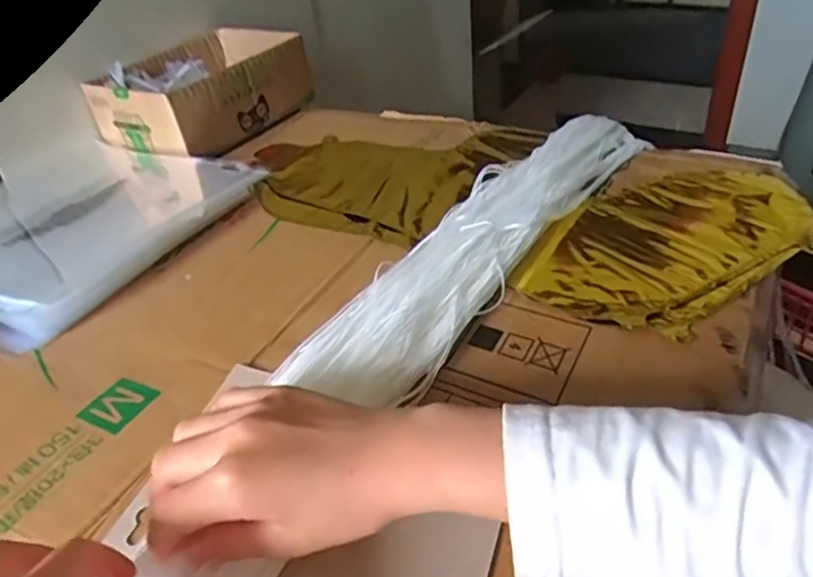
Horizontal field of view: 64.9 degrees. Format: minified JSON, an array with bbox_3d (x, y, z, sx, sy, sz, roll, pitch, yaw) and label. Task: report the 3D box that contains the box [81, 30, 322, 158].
[{"bbox_3d":[-0.202,-0.207,0.658,0.147,0.065,0.195,17,44,27],"label":"box"}]

